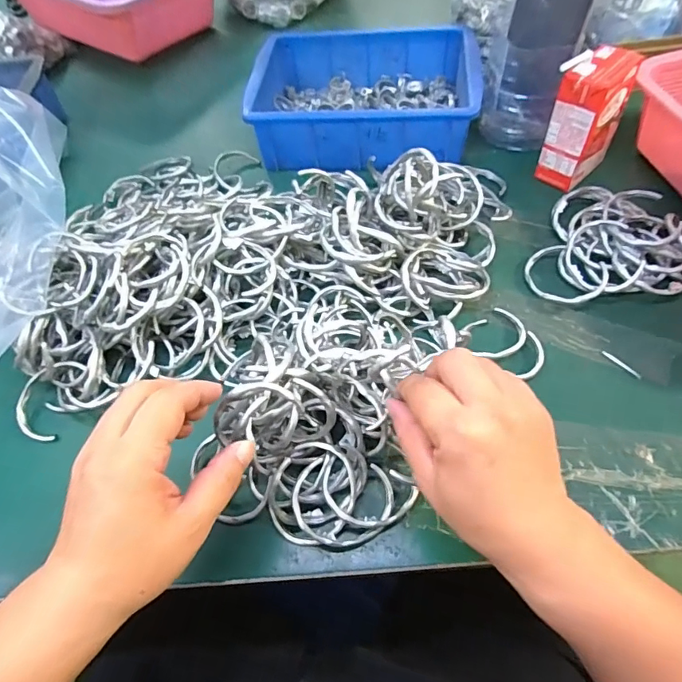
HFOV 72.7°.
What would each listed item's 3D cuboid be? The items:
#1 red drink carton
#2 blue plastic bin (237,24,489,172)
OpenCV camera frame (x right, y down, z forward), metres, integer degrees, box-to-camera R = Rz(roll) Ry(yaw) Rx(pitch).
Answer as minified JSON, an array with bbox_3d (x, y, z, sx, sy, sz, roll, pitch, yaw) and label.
[{"bbox_3d":[0.234,-0.211,0.449,0.068,0.117,0.049,-37,62,-18],"label":"red drink carton"},{"bbox_3d":[0.027,-0.280,0.531,0.236,0.066,0.170,4,58,7],"label":"blue plastic bin"}]

